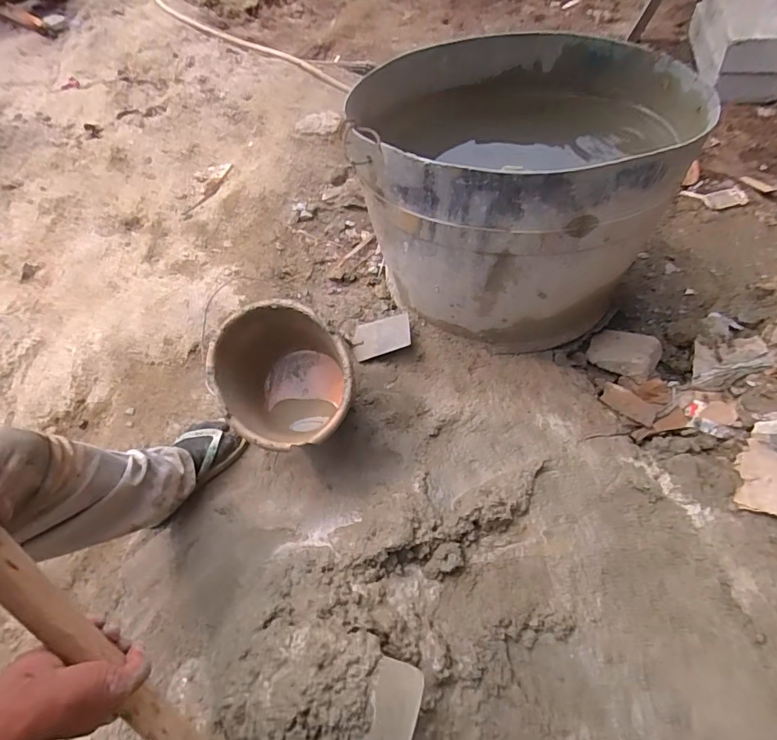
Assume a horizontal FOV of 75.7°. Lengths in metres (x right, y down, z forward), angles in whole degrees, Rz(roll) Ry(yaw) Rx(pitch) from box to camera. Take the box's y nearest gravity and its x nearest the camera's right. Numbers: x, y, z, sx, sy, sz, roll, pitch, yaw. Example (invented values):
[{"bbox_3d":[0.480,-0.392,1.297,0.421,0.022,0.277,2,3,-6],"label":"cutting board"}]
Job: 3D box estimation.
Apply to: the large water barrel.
[{"bbox_3d":[0.231,-0.392,1.080,0.639,0.424,0.531,32,68,19],"label":"large water barrel"}]

